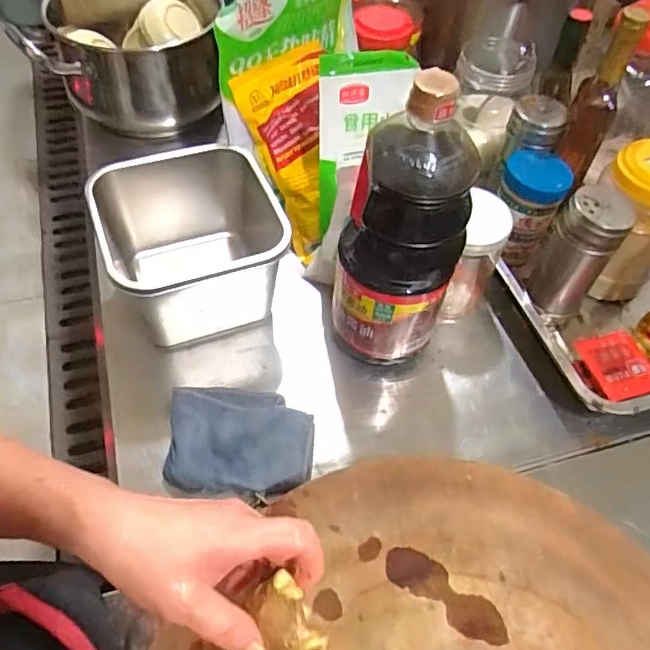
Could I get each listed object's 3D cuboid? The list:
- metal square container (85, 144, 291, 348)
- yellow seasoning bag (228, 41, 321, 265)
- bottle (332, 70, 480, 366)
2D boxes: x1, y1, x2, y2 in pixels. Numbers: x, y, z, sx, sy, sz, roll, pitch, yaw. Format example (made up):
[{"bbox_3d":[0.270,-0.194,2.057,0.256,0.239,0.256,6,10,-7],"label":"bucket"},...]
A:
[{"bbox_3d":[-0.136,-0.083,0.629,0.182,0.137,0.175,-15,58,-13],"label":"metal square container"},{"bbox_3d":[-0.047,-0.199,0.678,0.116,0.240,0.055,-10,16,-10],"label":"yellow seasoning bag"},{"bbox_3d":[0.071,-0.077,0.521,0.114,0.286,0.087,10,56,3],"label":"bottle"}]

